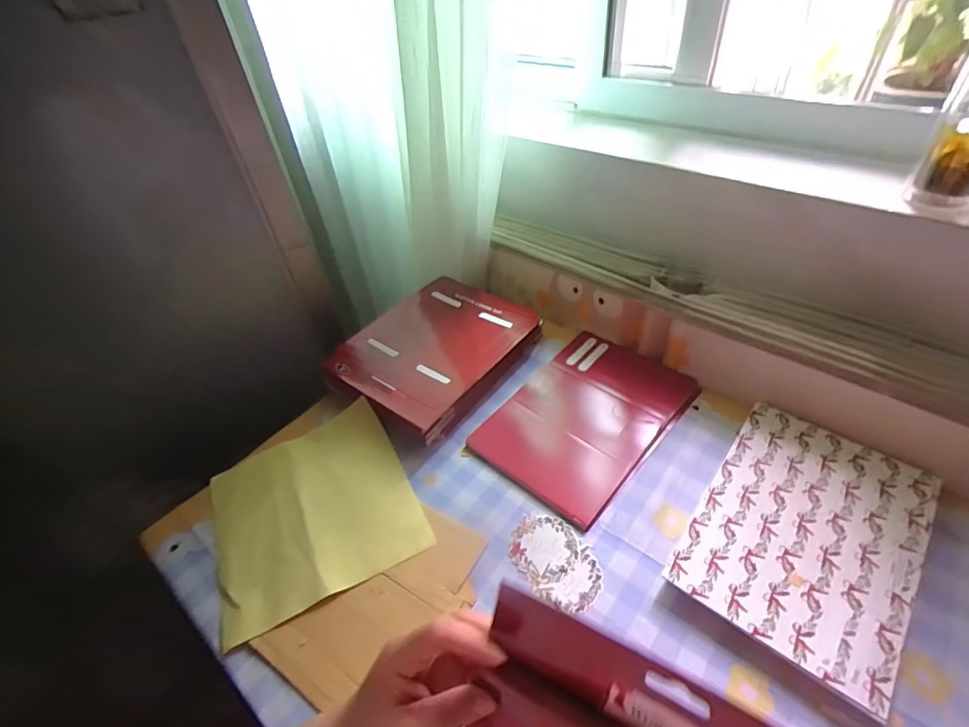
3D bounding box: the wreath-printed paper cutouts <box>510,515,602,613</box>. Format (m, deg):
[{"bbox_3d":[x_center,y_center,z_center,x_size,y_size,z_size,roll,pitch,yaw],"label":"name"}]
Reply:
[{"bbox_3d":[0.071,0.199,0.485,0.069,0.004,0.102,-25,46,-19],"label":"wreath-printed paper cutouts"}]

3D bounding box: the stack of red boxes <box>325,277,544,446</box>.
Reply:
[{"bbox_3d":[-0.070,-0.024,0.712,0.224,0.049,0.290,27,52,30],"label":"stack of red boxes"}]

